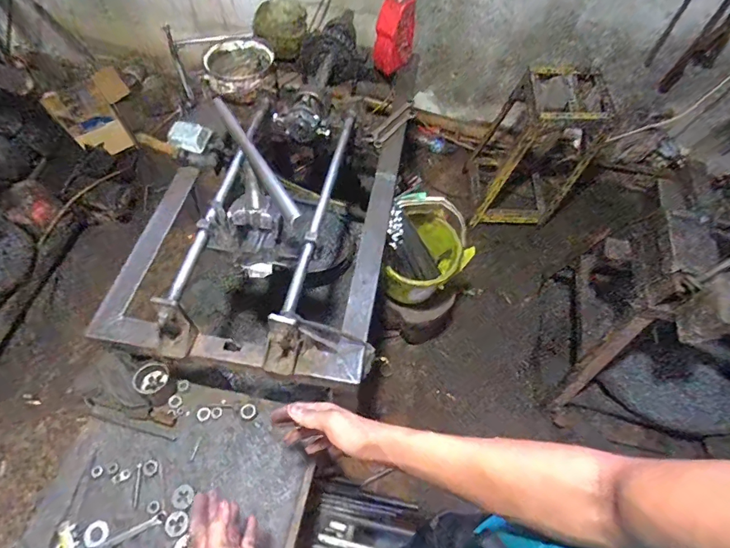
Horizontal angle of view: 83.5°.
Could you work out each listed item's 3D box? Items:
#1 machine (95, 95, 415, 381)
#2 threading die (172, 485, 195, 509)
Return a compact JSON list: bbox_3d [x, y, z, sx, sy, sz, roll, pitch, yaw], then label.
[{"bbox_3d":[-0.193,-0.170,0.770,0.486,0.295,0.626,9,60,2],"label":"machine"},{"bbox_3d":[-0.306,0.374,0.686,0.037,0.005,0.035,1,60,-2],"label":"threading die"}]

